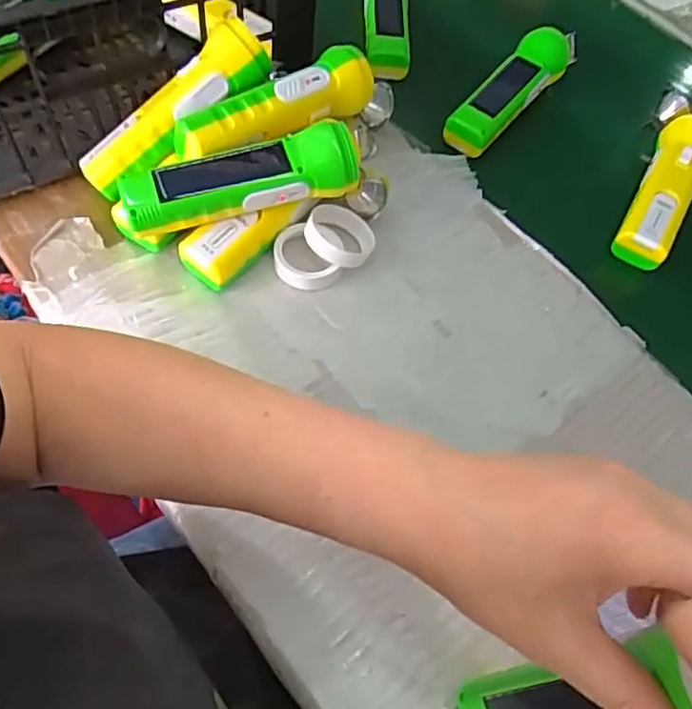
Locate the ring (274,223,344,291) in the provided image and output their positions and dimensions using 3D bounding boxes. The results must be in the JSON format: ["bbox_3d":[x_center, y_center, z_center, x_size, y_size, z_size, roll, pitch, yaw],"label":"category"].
[{"bbox_3d":[-0.028,-0.077,0.468,0.048,0.018,0.053,7,62,1],"label":"ring"}]

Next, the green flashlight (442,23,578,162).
[{"bbox_3d":[0.147,-0.237,0.548,0.040,0.041,0.154,38,67,16],"label":"green flashlight"}]

